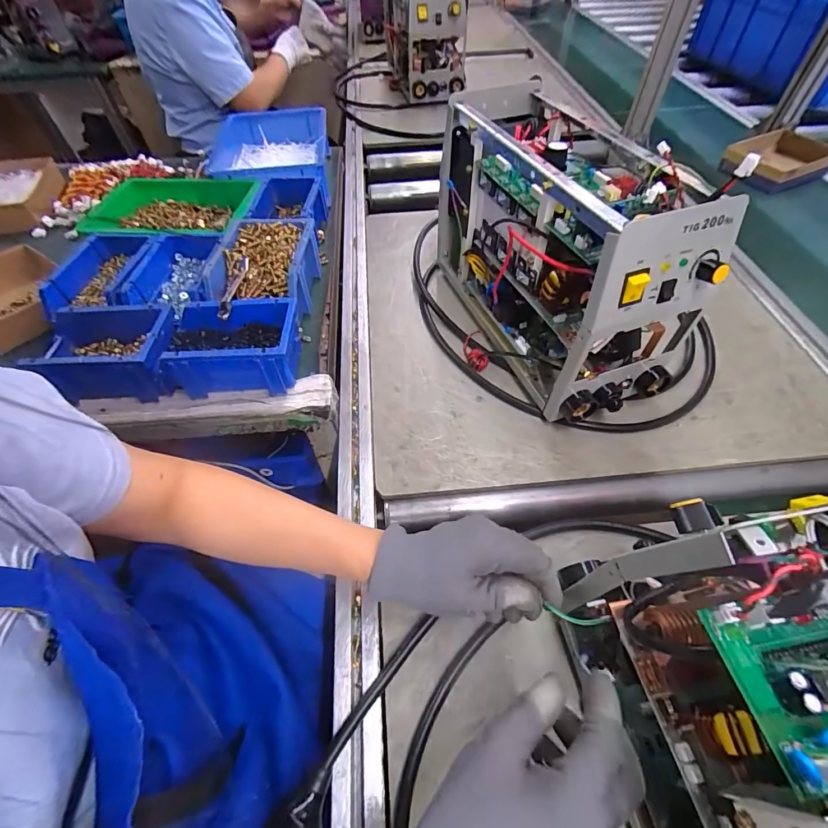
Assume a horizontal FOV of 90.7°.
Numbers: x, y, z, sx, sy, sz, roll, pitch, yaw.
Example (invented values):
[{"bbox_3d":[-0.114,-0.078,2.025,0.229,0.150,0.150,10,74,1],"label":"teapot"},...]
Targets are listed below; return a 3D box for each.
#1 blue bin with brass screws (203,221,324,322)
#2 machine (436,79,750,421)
[{"bbox_3d":[-0.209,-0.190,0.576,0.131,0.069,0.204,-3,54,-2],"label":"blue bin with brass screws"},{"bbox_3d":[0.169,-0.200,0.510,0.145,0.239,0.362,-17,55,-11],"label":"machine"}]

